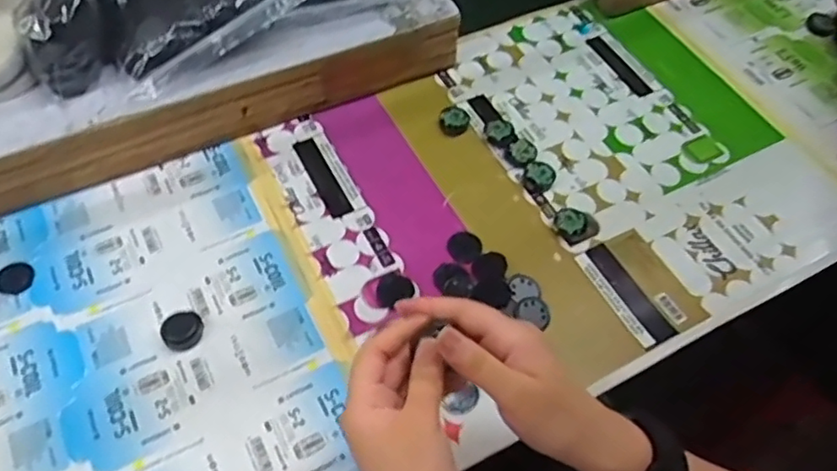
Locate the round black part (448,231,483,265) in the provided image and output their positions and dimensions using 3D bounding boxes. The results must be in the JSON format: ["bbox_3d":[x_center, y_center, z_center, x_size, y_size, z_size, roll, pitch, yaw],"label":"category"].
[{"bbox_3d":[0.040,0.010,0.545,0.029,0.004,0.036,7,55,2],"label":"round black part"}]

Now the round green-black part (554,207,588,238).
[{"bbox_3d":[0.135,-0.012,0.559,0.028,0.010,0.033,19,56,11],"label":"round green-black part"}]

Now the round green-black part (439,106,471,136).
[{"bbox_3d":[0.036,-0.114,0.623,0.030,0.010,0.040,-5,55,-6],"label":"round green-black part"}]

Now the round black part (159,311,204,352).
[{"bbox_3d":[-0.181,0.073,0.485,0.030,0.012,0.026,-30,61,-21],"label":"round black part"}]

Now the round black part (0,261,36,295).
[{"bbox_3d":[-0.327,0.034,0.511,0.033,0.004,0.028,35,61,20],"label":"round black part"}]

